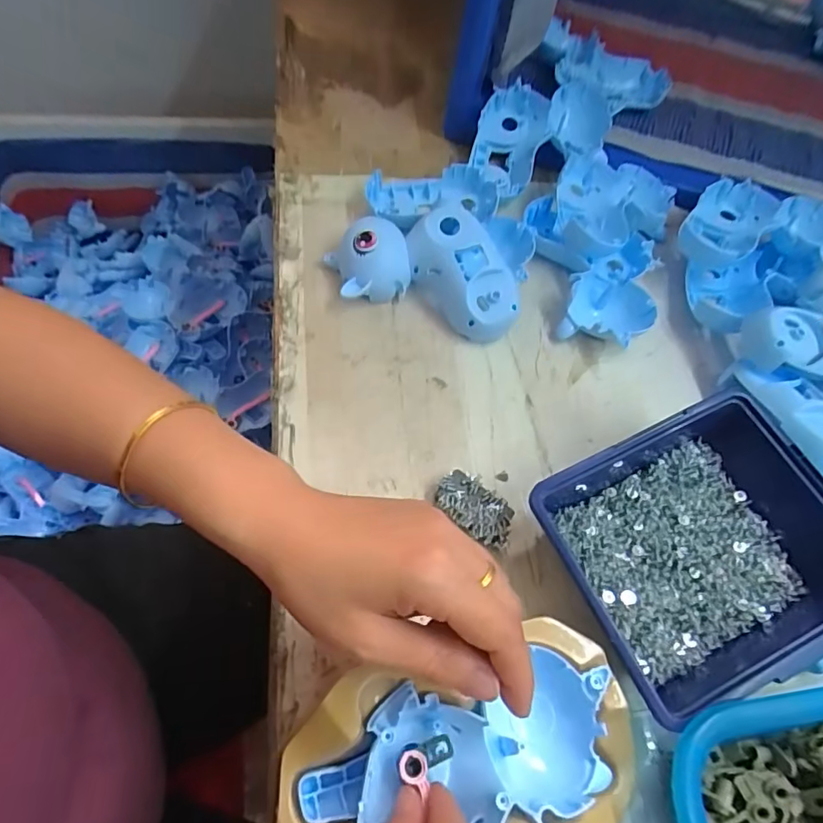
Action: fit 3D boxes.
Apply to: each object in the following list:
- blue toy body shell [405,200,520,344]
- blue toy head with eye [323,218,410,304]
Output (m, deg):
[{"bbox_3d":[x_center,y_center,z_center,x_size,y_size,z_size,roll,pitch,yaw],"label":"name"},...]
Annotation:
[{"bbox_3d":[0.040,-0.111,0.428,0.058,0.049,0.111,-28,69,-22],"label":"blue toy body shell"},{"bbox_3d":[-0.036,-0.125,0.430,0.062,0.044,0.062,-11,63,-15],"label":"blue toy head with eye"}]

